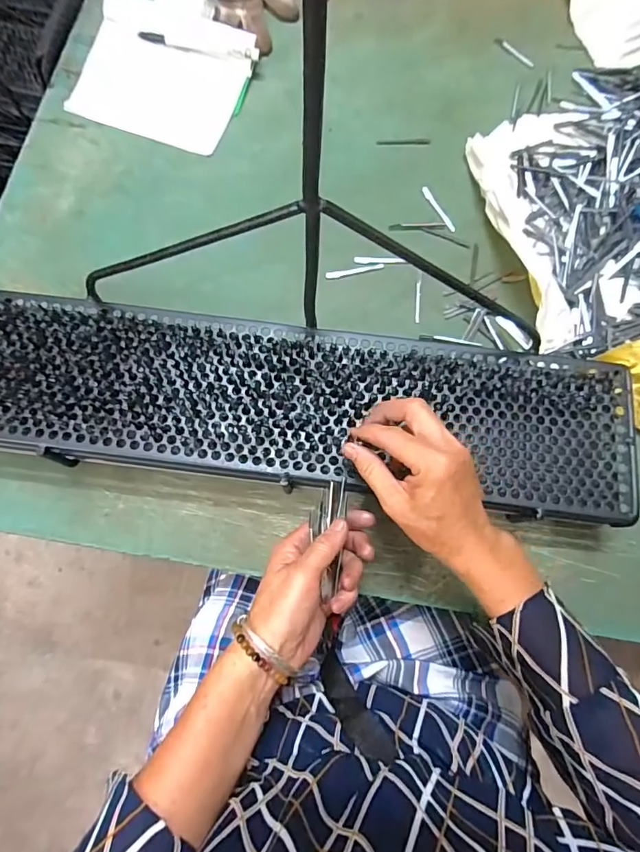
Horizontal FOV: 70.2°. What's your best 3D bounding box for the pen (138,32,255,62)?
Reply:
[{"bbox_3d":[-0.155,-0.484,0.581,0.153,0.007,0.014,13,76,4],"label":"pen"}]

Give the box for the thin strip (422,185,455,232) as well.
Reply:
[{"bbox_3d":[0.141,-0.260,0.543,0.008,0.004,0.068,-27,77,-6],"label":"thin strip"}]

